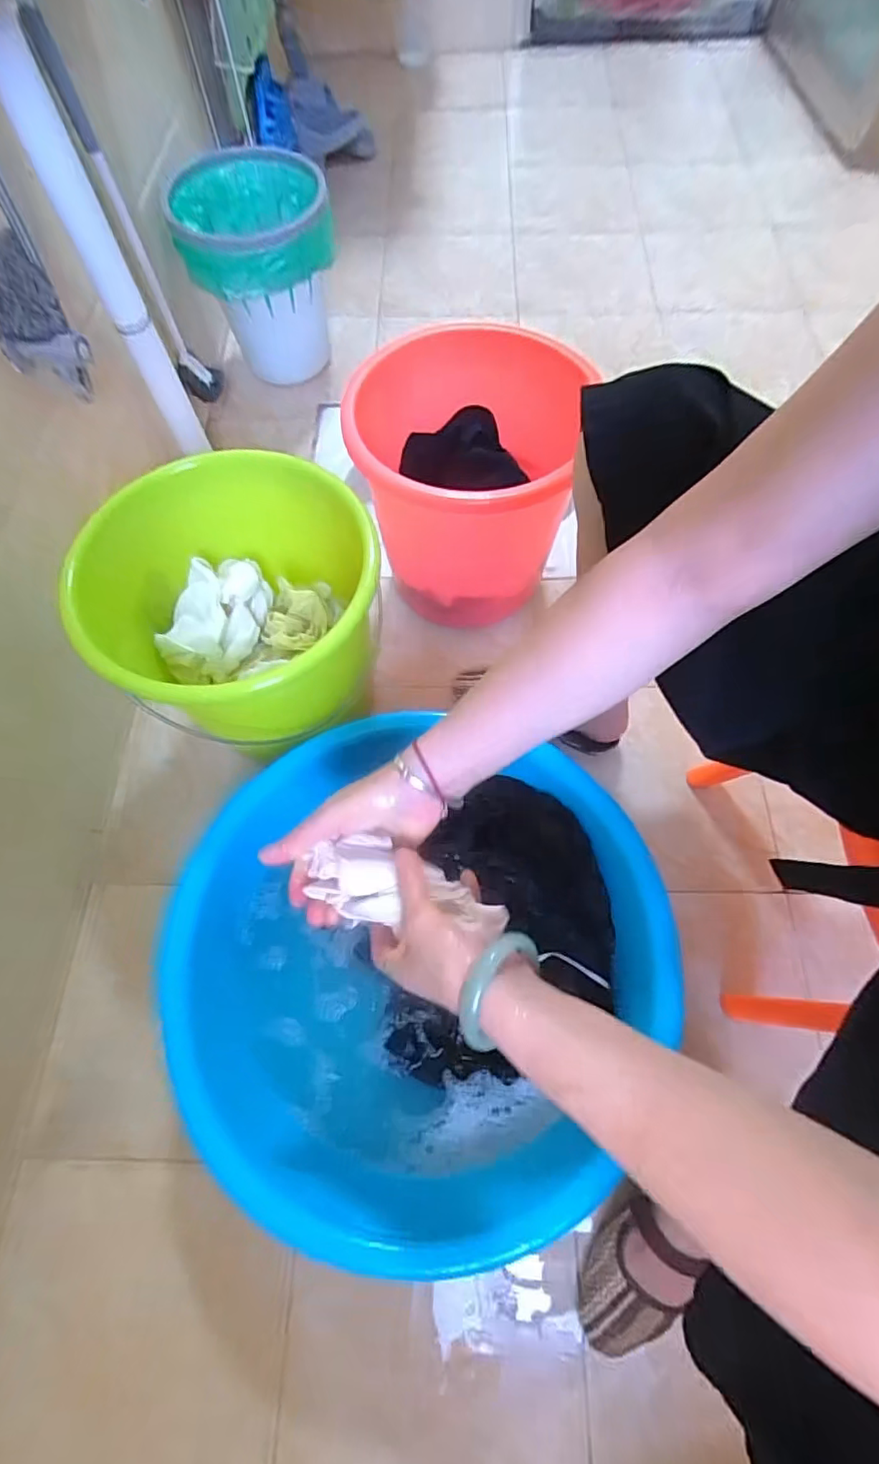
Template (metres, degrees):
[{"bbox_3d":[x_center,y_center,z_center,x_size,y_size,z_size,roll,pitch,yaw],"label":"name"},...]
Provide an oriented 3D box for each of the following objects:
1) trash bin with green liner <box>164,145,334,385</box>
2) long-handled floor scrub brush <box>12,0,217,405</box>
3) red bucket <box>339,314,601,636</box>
[{"bbox_3d":[-0.310,-0.817,1.021,0.253,0.287,0.272,-17,68,-5],"label":"trash bin with green liner"},{"bbox_3d":[-0.441,-0.720,0.829,0.060,0.455,0.095,-22,68,-6],"label":"long-handled floor scrub brush"},{"bbox_3d":[0.053,-0.340,0.767,0.300,0.265,0.294,-1,67,2],"label":"red bucket"}]

